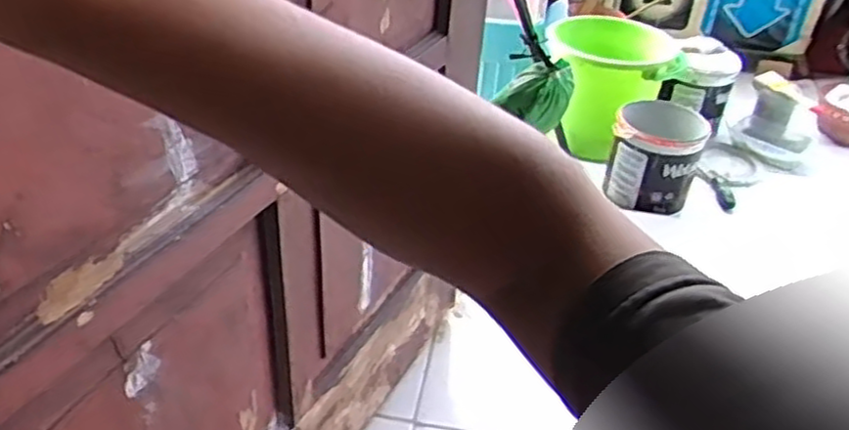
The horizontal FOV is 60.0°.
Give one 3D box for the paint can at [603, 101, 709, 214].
[{"bbox_3d":[0.487,-0.120,1.559,0.178,0.191,0.202,16,38,17],"label":"paint can"}]

